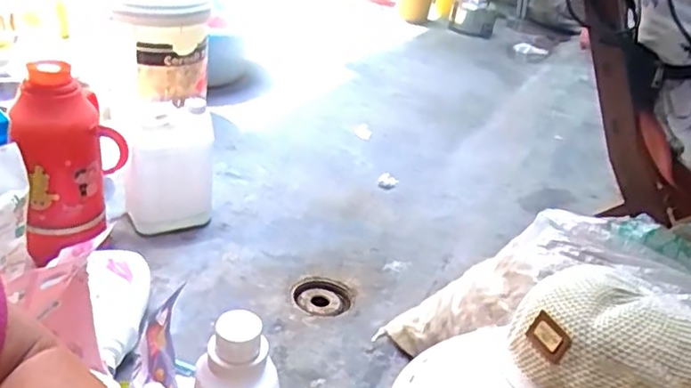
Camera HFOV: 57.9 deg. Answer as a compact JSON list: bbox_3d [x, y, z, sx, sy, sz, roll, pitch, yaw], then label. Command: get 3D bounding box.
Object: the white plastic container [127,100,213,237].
[{"bbox_3d":[-0.366,-0.052,1.302,0.175,0.249,0.110,-1,30,-16],"label":"white plastic container"}]

